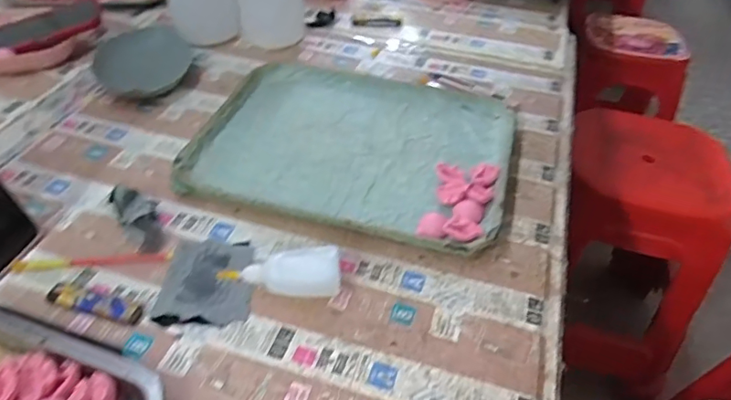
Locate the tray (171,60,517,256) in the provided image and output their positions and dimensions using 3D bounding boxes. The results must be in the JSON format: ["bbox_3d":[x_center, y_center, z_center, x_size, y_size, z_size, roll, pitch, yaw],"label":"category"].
[{"bbox_3d":[-0.007,-0.074,0.593,0.336,0.022,0.275,13,44,10],"label":"tray"}]

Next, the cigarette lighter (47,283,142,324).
[{"bbox_3d":[-0.225,0.084,0.428,0.079,0.011,0.018,12,44,9],"label":"cigarette lighter"}]

